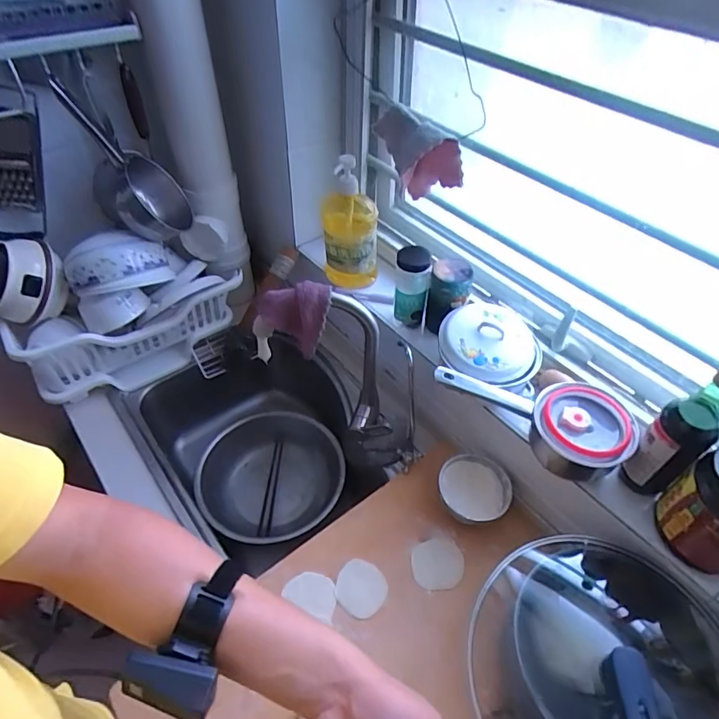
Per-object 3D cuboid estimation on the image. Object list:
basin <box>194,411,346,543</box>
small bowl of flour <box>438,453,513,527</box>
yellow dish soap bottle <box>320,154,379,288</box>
[{"bbox_3d":[-0.201,0.259,1.093,0.305,0.095,0.290,1,48,-1],"label":"basin"},{"bbox_3d":[0.191,0.216,0.811,0.115,0.046,0.128,10,48,7],"label":"small bowl of flour"},{"bbox_3d":[-0.018,-0.257,0.922,0.103,0.276,0.105,-1,48,-3],"label":"yellow dish soap bottle"}]

